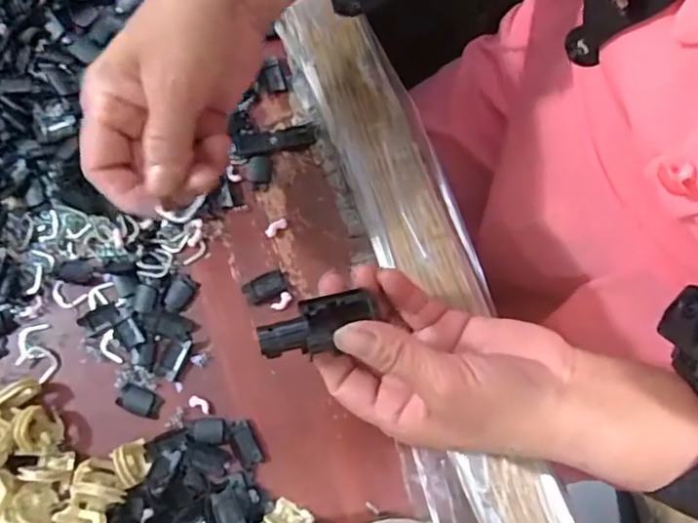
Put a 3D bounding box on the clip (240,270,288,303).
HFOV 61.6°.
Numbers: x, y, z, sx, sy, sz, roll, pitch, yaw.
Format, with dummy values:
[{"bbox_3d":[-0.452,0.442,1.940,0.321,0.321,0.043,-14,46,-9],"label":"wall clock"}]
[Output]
[{"bbox_3d":[-0.048,0.014,0.332,0.024,0.004,0.014,-22,76,-6],"label":"clip"}]

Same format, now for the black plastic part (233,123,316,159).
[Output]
[{"bbox_3d":[-0.045,-0.073,0.351,0.049,0.005,0.014,-12,75,-3],"label":"black plastic part"}]

